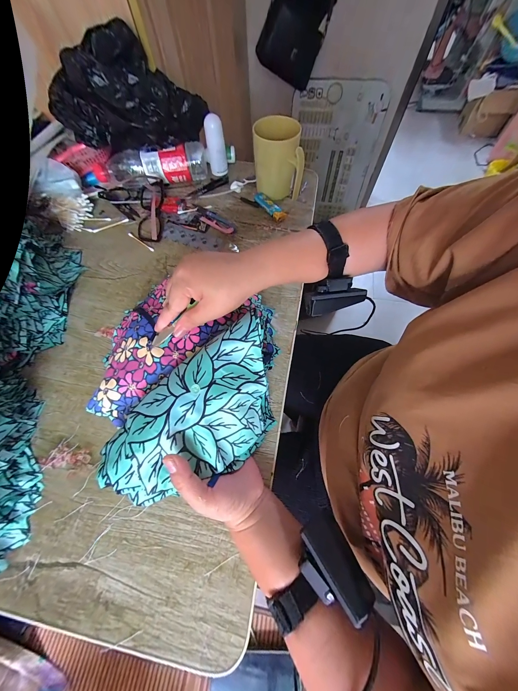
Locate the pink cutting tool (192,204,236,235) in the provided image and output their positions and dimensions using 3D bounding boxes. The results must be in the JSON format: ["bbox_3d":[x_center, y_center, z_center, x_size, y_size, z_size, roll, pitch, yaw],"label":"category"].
[{"bbox_3d":[-0.093,-0.249,0.462,0.115,0.005,0.028,37,72,15],"label":"pink cutting tool"}]

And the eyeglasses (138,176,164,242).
[{"bbox_3d":[-0.213,-0.265,0.454,0.046,0.032,0.145,-4,67,-2],"label":"eyeglasses"}]

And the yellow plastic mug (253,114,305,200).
[{"bbox_3d":[0.033,-0.346,0.449,0.083,0.104,0.093,-6,67,-2],"label":"yellow plastic mug"}]

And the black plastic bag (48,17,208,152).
[{"bbox_3d":[-0.218,-0.440,0.414,0.211,0.120,0.140,3,67,1],"label":"black plastic bag"}]

